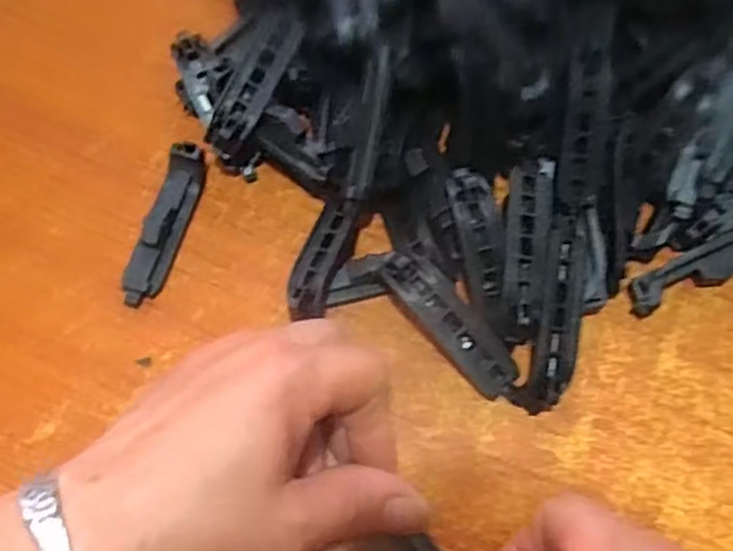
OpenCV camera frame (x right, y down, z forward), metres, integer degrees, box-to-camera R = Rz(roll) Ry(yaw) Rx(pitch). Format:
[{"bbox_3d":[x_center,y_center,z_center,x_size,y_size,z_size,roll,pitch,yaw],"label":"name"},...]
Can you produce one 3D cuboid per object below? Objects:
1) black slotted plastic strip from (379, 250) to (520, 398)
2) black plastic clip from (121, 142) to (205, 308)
[{"bbox_3d":[0.034,0.019,0.308,0.019,0.009,0.070,-42,90,-13],"label":"black slotted plastic strip"},{"bbox_3d":[-0.090,-0.023,0.334,0.017,0.015,0.075,15,70,8],"label":"black plastic clip"}]

